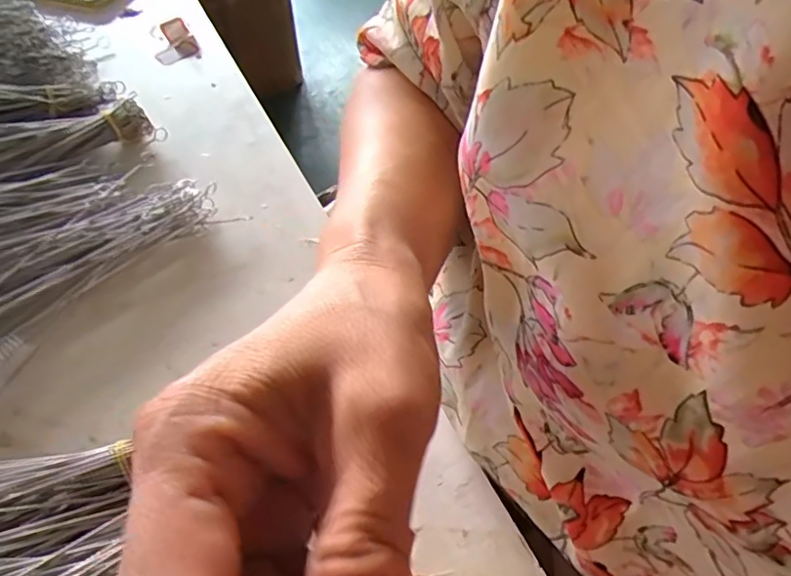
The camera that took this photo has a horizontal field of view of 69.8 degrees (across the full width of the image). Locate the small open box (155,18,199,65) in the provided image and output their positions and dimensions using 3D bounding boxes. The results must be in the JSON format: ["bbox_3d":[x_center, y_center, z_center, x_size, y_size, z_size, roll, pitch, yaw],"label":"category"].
[{"bbox_3d":[-0.200,-0.221,0.506,0.038,0.007,0.053,-26,59,-18],"label":"small open box"}]

